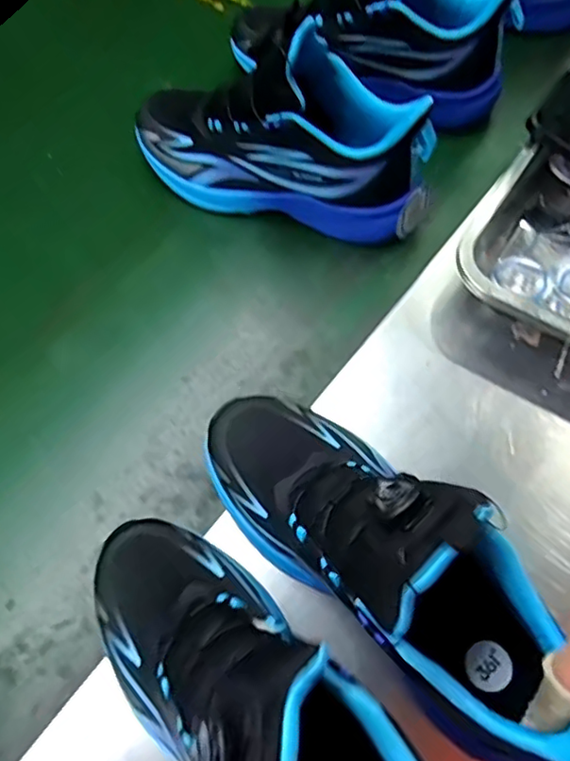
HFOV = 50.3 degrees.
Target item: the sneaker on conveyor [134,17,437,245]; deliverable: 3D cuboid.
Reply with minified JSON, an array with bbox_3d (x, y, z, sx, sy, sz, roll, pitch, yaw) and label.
[{"bbox_3d":[-0.010,-0.215,0.528,0.275,0.134,0.099,13,64,12],"label":"sneaker on conveyor"}]

